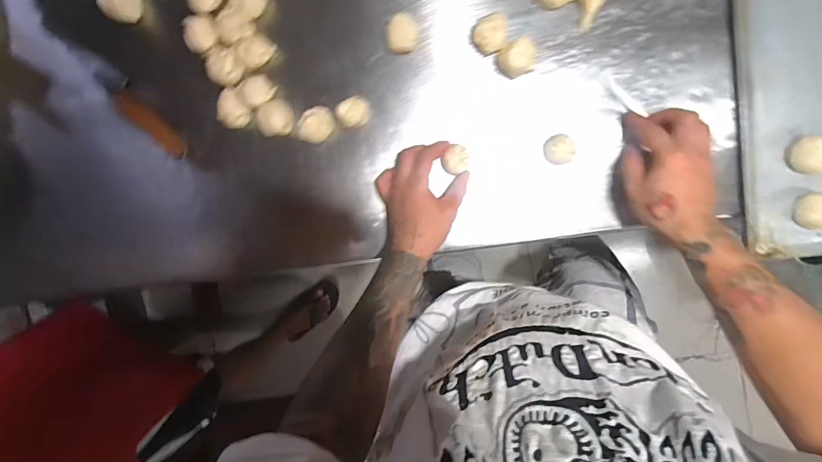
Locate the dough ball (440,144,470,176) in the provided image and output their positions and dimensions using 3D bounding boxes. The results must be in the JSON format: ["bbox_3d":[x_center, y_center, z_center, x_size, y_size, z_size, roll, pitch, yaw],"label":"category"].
[{"bbox_3d":[0.057,-0.089,0.504,0.033,0.026,0.036,1,97,6],"label":"dough ball"}]

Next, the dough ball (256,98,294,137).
[{"bbox_3d":[-0.179,-0.150,0.527,0.043,0.026,0.046,1,97,6],"label":"dough ball"}]

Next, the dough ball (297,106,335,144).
[{"bbox_3d":[-0.121,-0.136,0.518,0.037,0.035,0.050,40,99,0],"label":"dough ball"}]

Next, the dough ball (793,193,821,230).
[{"bbox_3d":[0.481,-0.022,0.465,0.040,0.031,0.040,1,97,6],"label":"dough ball"}]

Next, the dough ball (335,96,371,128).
[{"bbox_3d":[-0.072,-0.151,0.508,0.039,0.031,0.038,-9,96,7],"label":"dough ball"}]

